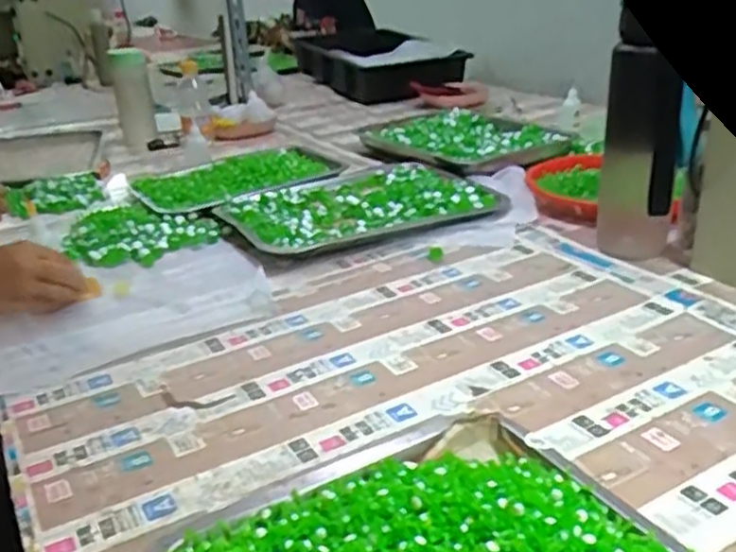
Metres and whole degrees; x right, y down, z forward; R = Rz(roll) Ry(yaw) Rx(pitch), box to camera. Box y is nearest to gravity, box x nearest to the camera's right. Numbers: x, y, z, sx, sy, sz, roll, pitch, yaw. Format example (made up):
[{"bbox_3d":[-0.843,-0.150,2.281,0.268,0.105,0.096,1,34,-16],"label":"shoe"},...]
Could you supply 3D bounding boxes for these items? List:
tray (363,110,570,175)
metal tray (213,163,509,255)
[{"bbox_3d":[0.184,-0.238,1.228,0.267,0.041,0.331,-17,27,-25],"label":"tray"},{"bbox_3d":[-0.020,-0.102,1.000,0.330,0.026,0.273,-14,26,-21],"label":"metal tray"}]

